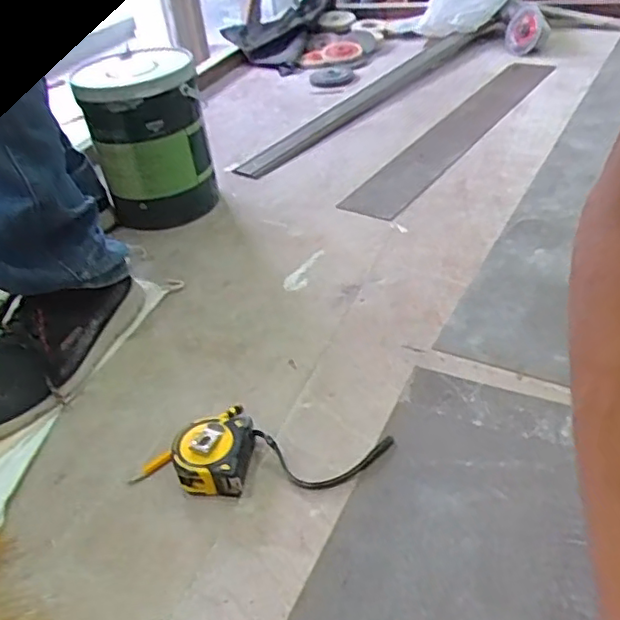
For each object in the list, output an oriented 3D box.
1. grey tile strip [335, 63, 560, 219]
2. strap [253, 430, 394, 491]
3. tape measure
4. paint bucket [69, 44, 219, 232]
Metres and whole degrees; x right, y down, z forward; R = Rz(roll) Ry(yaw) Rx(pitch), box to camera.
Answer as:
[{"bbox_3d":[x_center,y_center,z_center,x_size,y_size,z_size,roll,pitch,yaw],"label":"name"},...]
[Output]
[{"bbox_3d":[0.271,-0.327,1.102,0.091,0.011,0.673,20,45,31],"label":"grey tile strip"},{"bbox_3d":[0.012,0.133,0.554,0.125,0.018,0.054,-3,38,5],"label":"strap"},{"bbox_3d":[-0.084,0.129,0.552,0.067,0.037,0.060,-4,38,4],"label":"tape measure"},{"bbox_3d":[-0.225,-0.235,0.887,0.153,0.234,0.190,-16,39,-11],"label":"paint bucket"}]

